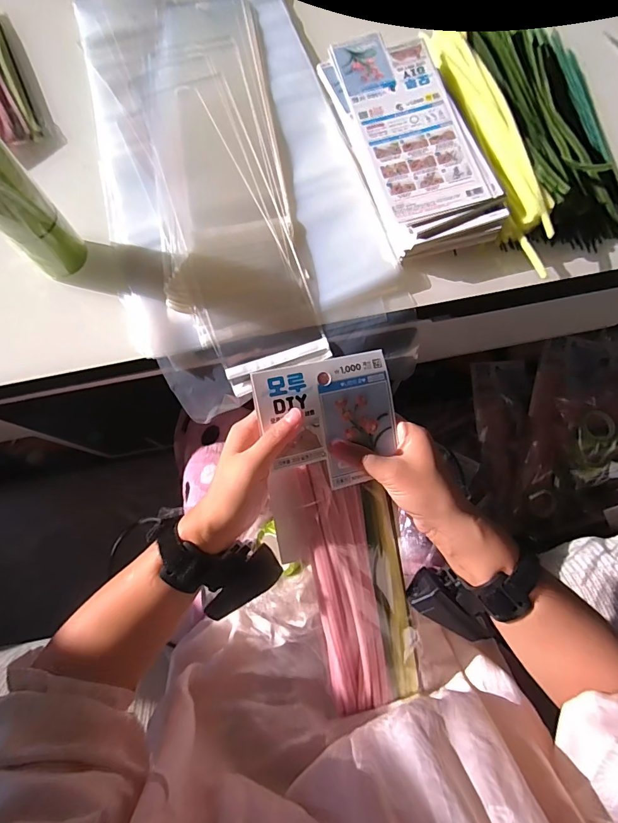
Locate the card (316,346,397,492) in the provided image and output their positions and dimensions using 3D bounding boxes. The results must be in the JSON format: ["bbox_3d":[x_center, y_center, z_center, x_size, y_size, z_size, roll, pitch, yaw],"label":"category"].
[{"bbox_3d":[0.039,0.007,0.325,0.060,0.007,0.103,-11,98,-14],"label":"card"}]

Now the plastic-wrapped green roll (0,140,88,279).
[{"bbox_3d":[-0.308,-0.215,0.432,0.058,0.156,0.068,-40,77,-9],"label":"plastic-wrapped green roll"}]

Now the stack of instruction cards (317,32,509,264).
[{"bbox_3d":[0.118,-0.327,0.489,0.136,0.050,0.305,-16,75,-3],"label":"stack of instruction cards"}]

